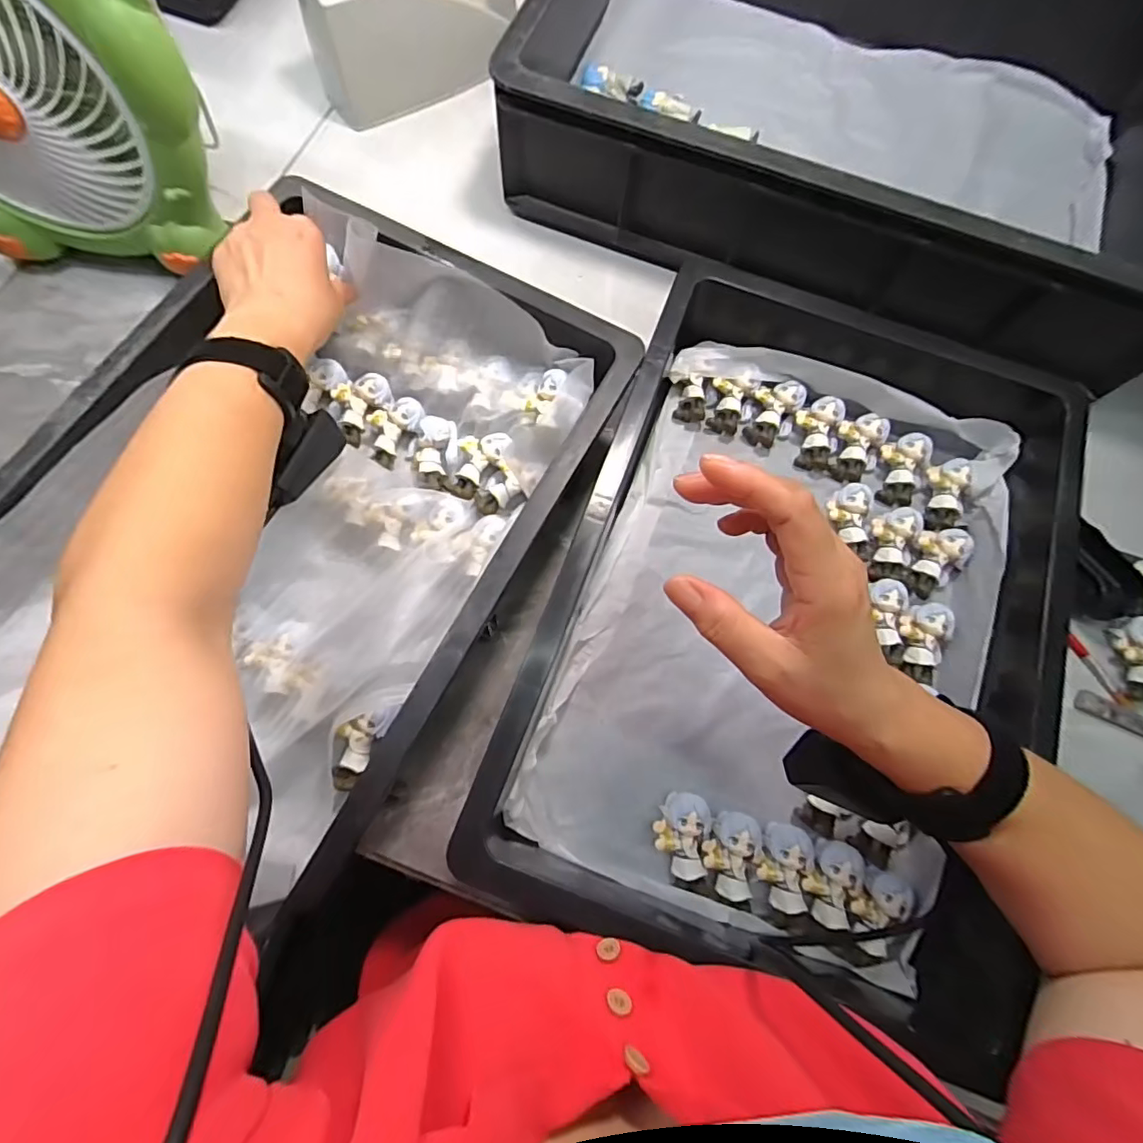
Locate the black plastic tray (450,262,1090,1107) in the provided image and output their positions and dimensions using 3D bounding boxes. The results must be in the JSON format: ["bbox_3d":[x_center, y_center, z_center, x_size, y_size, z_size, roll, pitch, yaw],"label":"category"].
[{"bbox_3d":[0.157,0.005,0.395,0.299,0.091,0.469,20,73,4],"label":"black plastic tray"}]

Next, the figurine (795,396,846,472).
[{"bbox_3d":[0.205,-0.116,0.462,0.035,0.017,0.061,13,89,2],"label":"figurine"}]

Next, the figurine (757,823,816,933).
[{"bbox_3d":[0.137,0.195,0.359,0.032,0.022,0.059,19,73,3],"label":"figurine"}]

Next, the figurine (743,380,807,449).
[{"bbox_3d":[0.168,-0.130,0.463,0.037,0.026,0.054,23,73,5],"label":"figurine"}]

